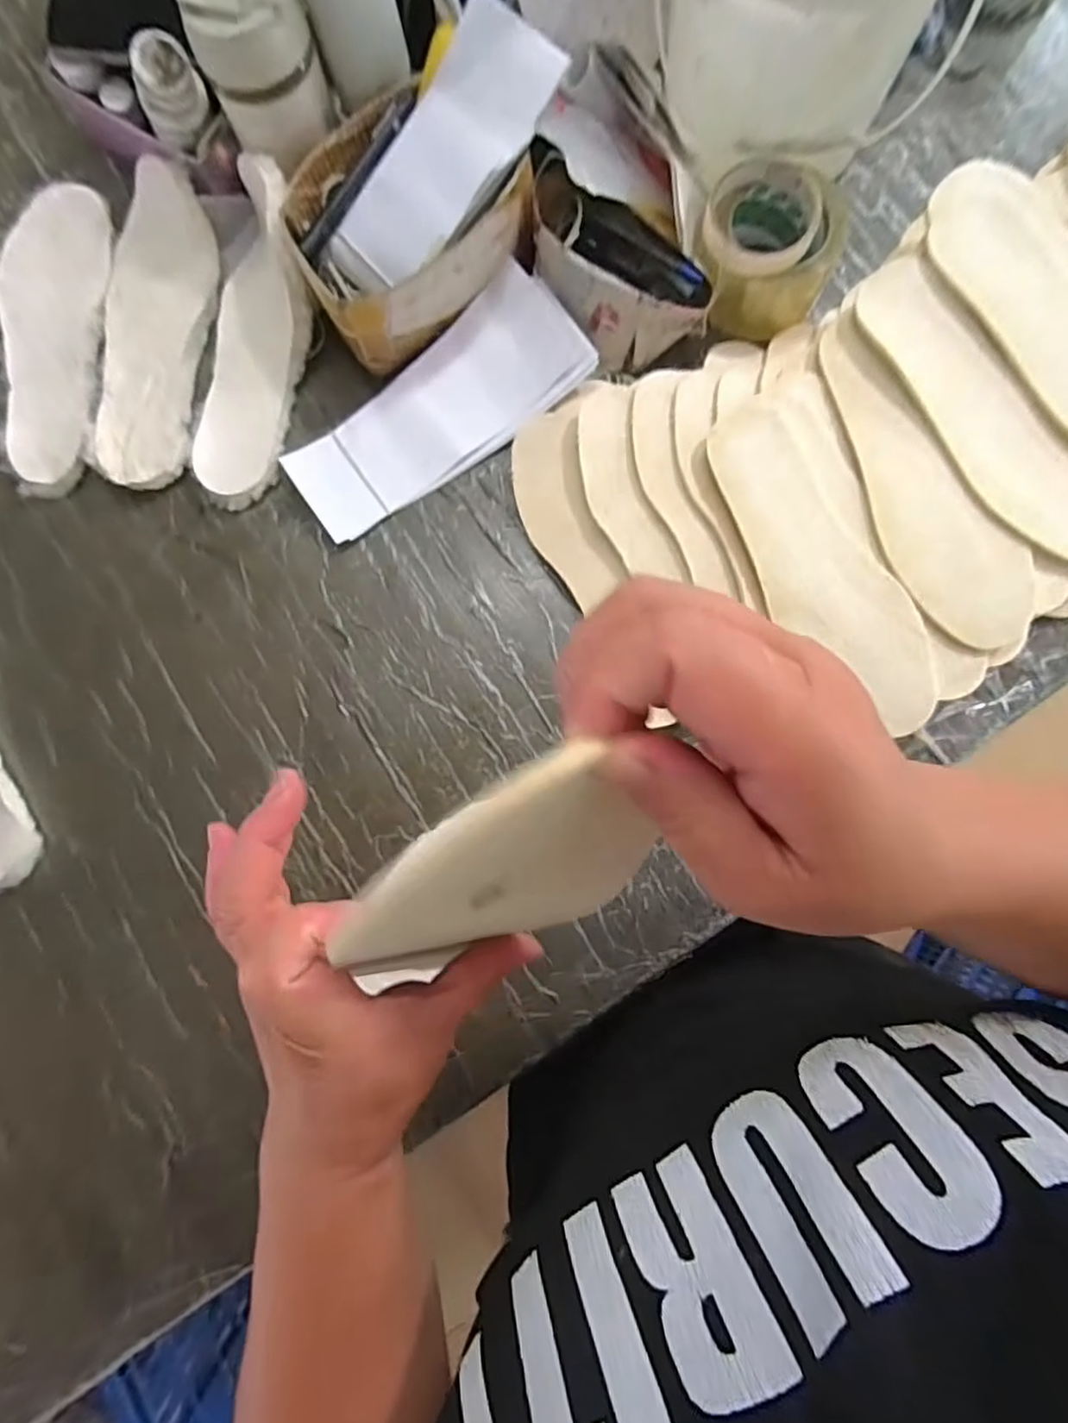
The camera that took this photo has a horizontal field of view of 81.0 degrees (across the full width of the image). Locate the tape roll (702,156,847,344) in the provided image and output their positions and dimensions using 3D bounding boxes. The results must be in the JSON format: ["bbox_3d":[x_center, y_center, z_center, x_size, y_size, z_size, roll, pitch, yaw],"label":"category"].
[{"bbox_3d":[0.188,-0.374,0.510,0.104,0.072,0.095,0,84,1],"label":"tape roll"}]

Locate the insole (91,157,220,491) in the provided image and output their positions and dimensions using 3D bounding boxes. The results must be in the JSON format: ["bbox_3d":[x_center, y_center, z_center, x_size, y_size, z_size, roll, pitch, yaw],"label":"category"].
[{"bbox_3d":[-0.335,-0.330,0.543,0.090,0.045,0.266,7,85,2],"label":"insole"}]

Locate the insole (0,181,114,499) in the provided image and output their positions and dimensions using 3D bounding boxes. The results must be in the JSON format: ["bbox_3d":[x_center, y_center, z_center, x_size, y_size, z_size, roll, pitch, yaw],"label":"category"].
[{"bbox_3d":[-0.425,-0.329,0.555,0.095,0.022,0.277,1,84,1],"label":"insole"}]

